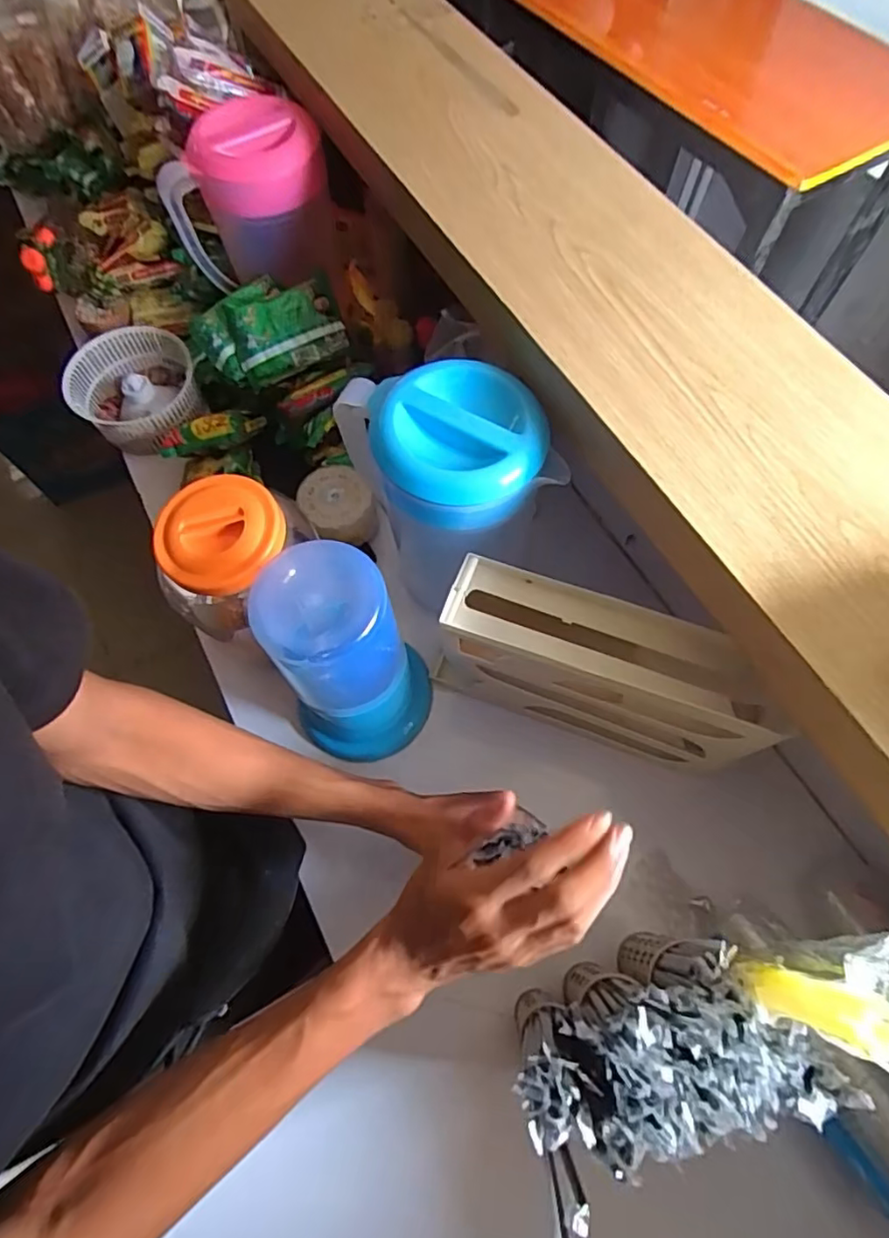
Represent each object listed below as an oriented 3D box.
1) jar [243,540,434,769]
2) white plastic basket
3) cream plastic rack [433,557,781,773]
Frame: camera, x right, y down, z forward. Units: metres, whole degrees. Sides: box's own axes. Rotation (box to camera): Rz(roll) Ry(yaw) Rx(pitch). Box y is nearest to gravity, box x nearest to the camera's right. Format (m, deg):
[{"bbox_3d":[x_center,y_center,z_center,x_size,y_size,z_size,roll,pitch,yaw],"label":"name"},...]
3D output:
[{"bbox_3d":[-0.086,0.048,0.558,0.113,0.255,0.123,-1,66,2],"label":"jar"},{"bbox_3d":[-0.417,-0.309,0.809,0.154,0.067,0.154,-1,66,2],"label":"white plastic basket"},{"bbox_3d":[0.140,0.050,0.570,0.280,0.181,0.070,18,68,10],"label":"cream plastic rack"}]

